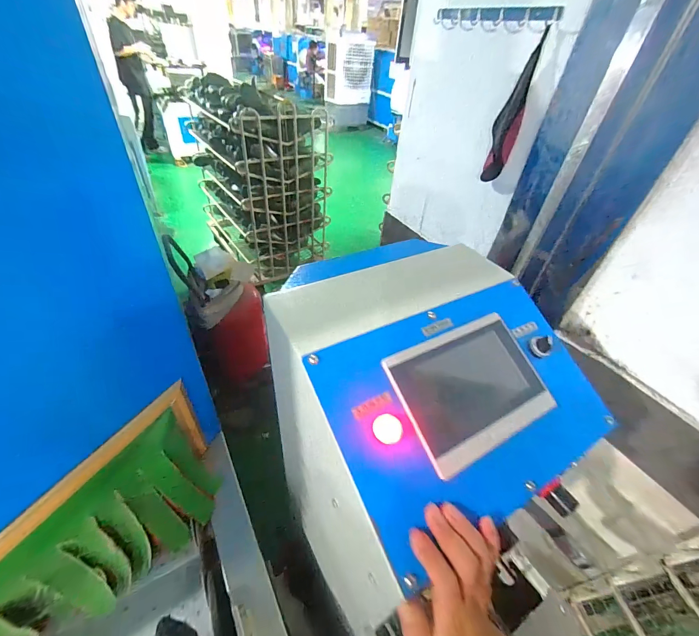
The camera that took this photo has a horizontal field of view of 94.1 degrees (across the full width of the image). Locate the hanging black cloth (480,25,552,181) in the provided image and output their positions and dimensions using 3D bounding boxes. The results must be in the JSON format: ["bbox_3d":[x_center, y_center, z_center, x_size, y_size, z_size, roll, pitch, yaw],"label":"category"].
[{"bbox_3d":[0.465,-0.576,0.923,0.074,0.351,0.038,34,44,28],"label":"hanging black cloth"}]

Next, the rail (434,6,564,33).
[{"bbox_3d":[0.394,-0.843,0.918,0.034,0.047,0.437,-14,45,-22],"label":"rail"}]

